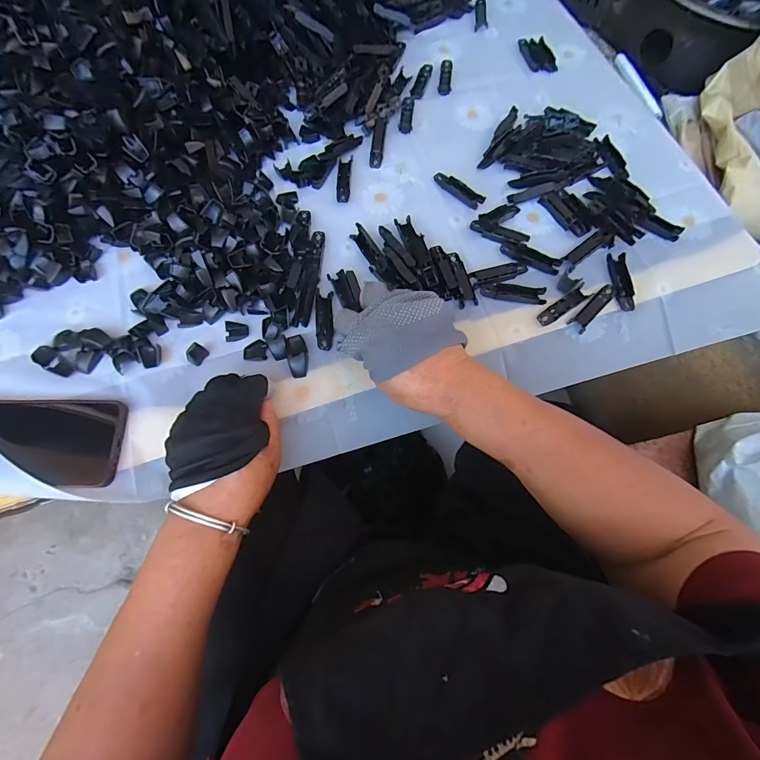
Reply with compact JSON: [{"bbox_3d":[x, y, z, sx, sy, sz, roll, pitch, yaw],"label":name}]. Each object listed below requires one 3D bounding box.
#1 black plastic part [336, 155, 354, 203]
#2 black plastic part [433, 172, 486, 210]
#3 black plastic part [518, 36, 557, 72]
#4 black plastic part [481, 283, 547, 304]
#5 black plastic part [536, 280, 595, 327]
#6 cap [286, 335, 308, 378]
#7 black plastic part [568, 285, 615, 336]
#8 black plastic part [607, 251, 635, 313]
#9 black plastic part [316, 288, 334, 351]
[{"bbox_3d":[-0.042,-0.236,0.463,0.016,0.009,0.063,2,70,1],"label":"black plastic part"},{"bbox_3d":[0.090,-0.220,0.459,0.065,0.006,0.021,42,75,14],"label":"black plastic part"},{"bbox_3d":[0.217,-0.448,0.546,0.039,0.005,0.067,-10,70,-4],"label":"black plastic part"},{"bbox_3d":[0.138,-0.089,0.410,0.065,0.005,0.018,8,70,3],"label":"black plastic part"},{"bbox_3d":[0.189,-0.076,0.406,0.063,0.008,0.017,-33,73,-12],"label":"black plastic part"},{"bbox_3d":[-0.080,-0.024,0.386,0.018,0.009,0.042,-9,70,-3],"label":"cap"},{"bbox_3d":[0.221,-0.076,0.406,0.068,0.004,0.017,-43,75,-14],"label":"black plastic part"},{"bbox_3d":[0.254,-0.103,0.417,0.018,0.010,0.064,-2,70,-1],"label":"black plastic part"},{"bbox_3d":[-0.056,-0.061,0.397,0.017,0.008,0.064,-2,70,-1],"label":"black plastic part"}]

